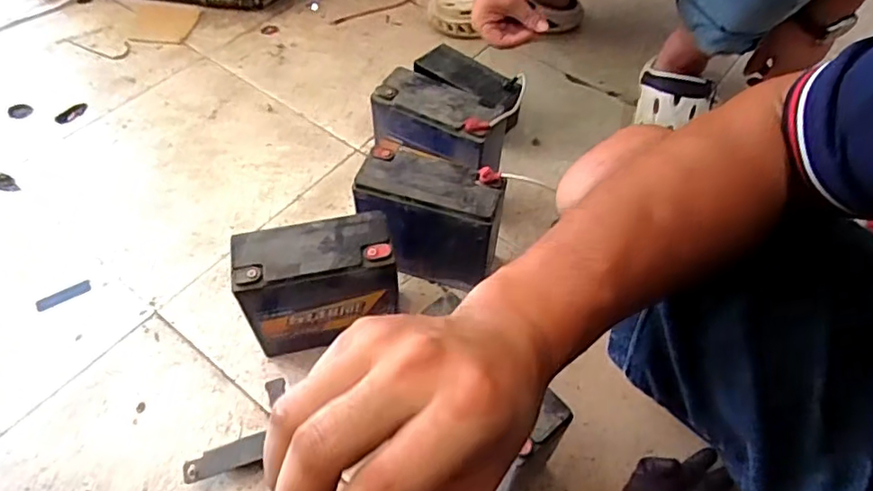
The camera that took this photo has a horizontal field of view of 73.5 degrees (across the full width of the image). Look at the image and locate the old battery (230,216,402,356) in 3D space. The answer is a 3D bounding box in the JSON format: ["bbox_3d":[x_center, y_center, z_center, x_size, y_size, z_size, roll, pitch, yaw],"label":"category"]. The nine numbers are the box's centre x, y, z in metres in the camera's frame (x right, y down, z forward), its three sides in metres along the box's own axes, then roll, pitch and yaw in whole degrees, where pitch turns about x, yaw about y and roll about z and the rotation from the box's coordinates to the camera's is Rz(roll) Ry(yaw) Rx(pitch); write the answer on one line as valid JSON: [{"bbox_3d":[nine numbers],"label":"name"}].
[{"bbox_3d":[-0.141,0.056,0.726,0.175,0.182,0.083,-8,55,-7],"label":"old battery"}]

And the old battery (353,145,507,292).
[{"bbox_3d":[-0.009,-0.026,0.781,0.178,0.181,0.082,13,55,7],"label":"old battery"}]

